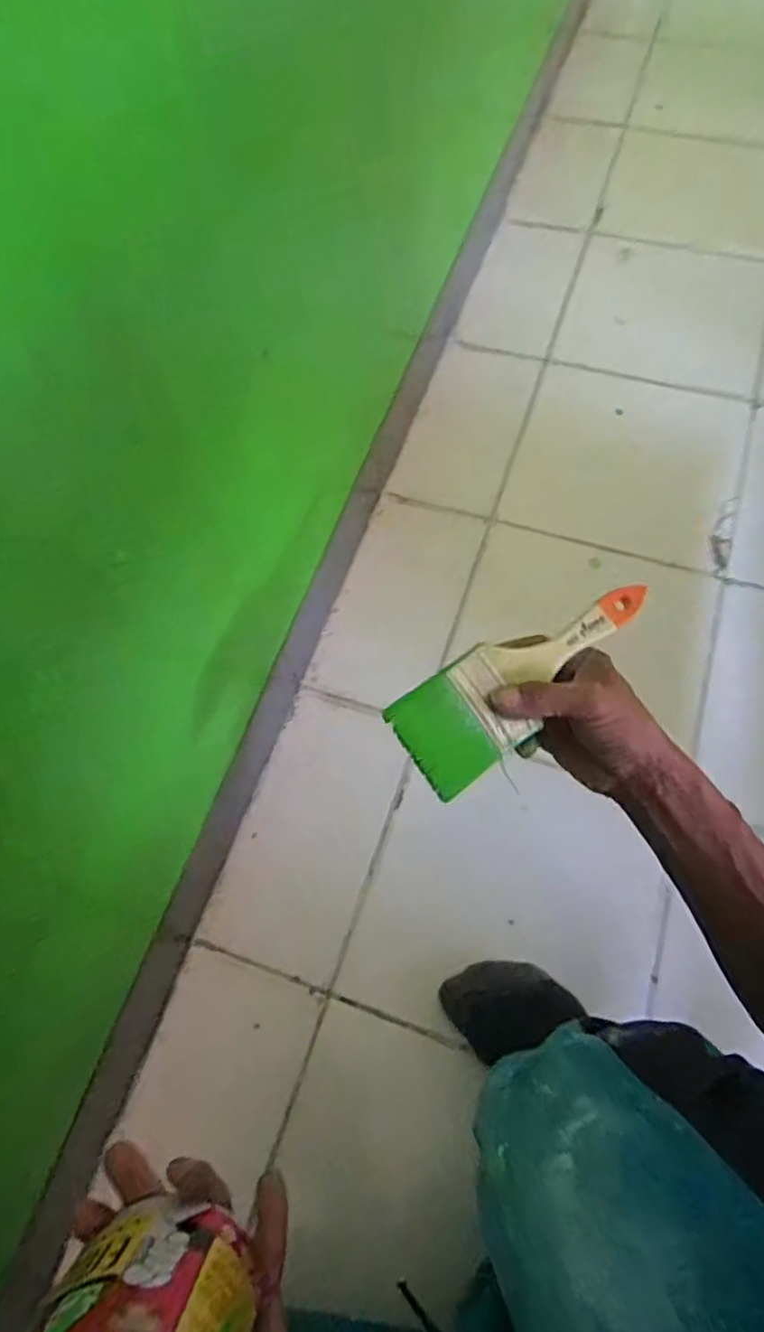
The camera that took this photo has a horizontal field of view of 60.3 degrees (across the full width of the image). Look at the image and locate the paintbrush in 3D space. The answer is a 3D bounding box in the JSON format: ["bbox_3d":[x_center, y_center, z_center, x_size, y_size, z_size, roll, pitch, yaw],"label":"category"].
[{"bbox_3d":[0.104,0.003,0.464,0.204,0.012,0.072,-36,92,-9],"label":"paintbrush"}]

